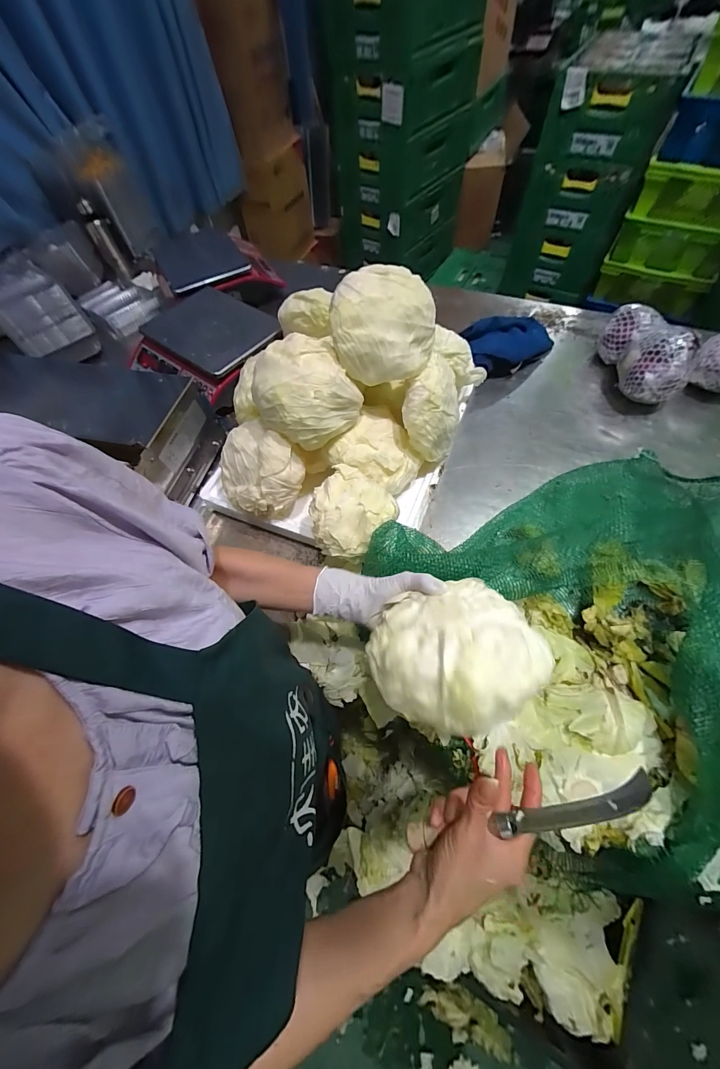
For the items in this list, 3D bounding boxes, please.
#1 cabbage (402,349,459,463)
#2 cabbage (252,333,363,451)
[{"bbox_3d":[0.128,-0.218,0.615,0.094,0.134,0.120,11,63,10],"label":"cabbage"},{"bbox_3d":[-0.088,-0.220,0.551,0.135,0.103,0.130,-41,66,-17],"label":"cabbage"}]

